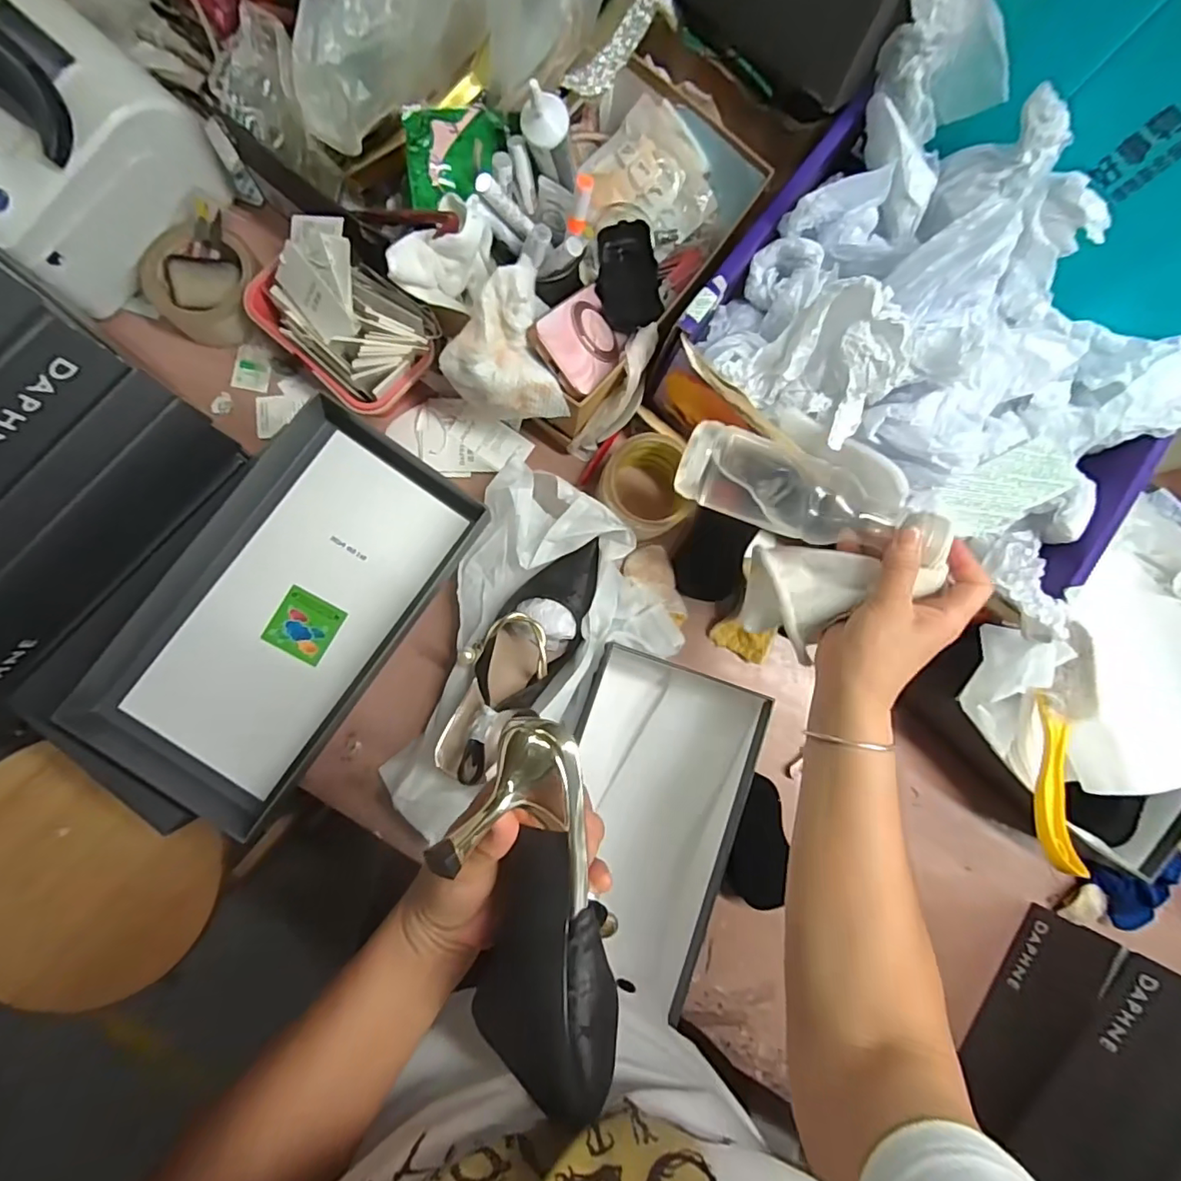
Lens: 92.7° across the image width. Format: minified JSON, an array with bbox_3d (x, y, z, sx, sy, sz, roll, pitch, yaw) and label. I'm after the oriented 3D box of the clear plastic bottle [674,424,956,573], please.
[{"bbox_3d":[0.160,-0.071,0.414,0.185,0.056,0.064,23,84,12],"label":"clear plastic bottle"}]

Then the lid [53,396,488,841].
[{"bbox_3d":[-0.246,0.017,0.450,0.170,0.025,0.320,35,83,-3],"label":"lid"}]

